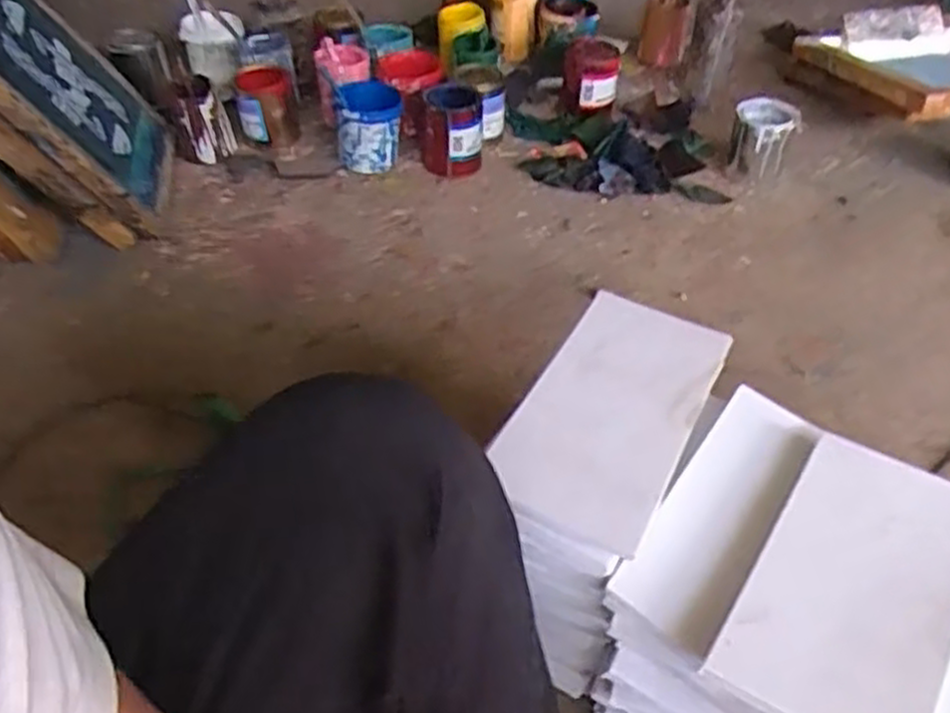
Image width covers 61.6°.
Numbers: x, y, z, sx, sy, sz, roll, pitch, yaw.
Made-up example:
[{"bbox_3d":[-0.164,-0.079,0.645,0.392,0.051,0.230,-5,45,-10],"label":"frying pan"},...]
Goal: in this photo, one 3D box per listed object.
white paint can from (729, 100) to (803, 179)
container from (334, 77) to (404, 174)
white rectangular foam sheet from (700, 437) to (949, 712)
[{"bbox_3d":[0.529,-0.397,1.458,0.108,0.121,0.113,0,45,0],"label":"white paint can"},{"bbox_3d":[-0.195,-0.434,1.491,0.123,0.123,0.137,-5,45,-5],"label":"container"},{"bbox_3d":[0.292,0.170,0.605,0.141,0.015,0.259,25,51,26],"label":"white rectangular foam sheet"}]

